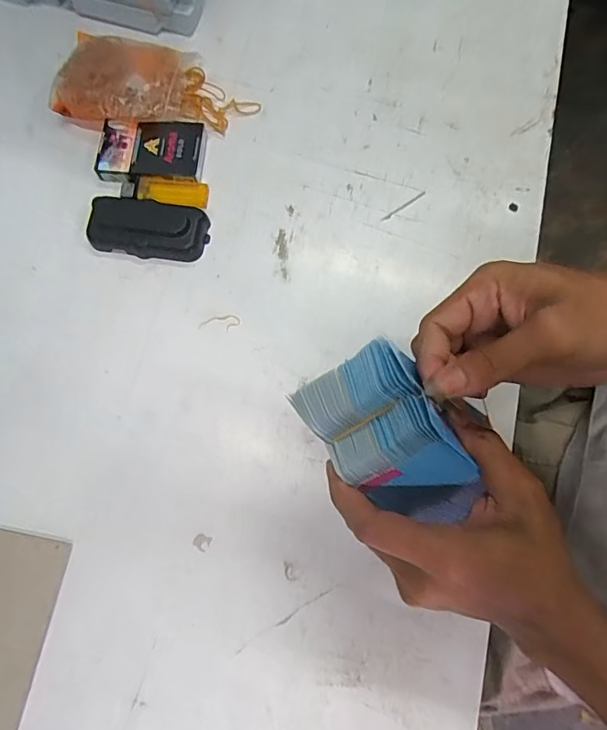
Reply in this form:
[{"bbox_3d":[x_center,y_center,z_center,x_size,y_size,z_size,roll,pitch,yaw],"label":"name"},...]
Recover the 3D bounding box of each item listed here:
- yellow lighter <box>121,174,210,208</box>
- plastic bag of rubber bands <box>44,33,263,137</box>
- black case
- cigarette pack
[{"bbox_3d":[-0.134,-0.168,0.460,0.081,0.015,0.028,7,75,3],"label":"yellow lighter"},{"bbox_3d":[-0.147,-0.280,0.477,0.184,0.039,0.101,10,75,4],"label":"plastic bag of rubber bands"},{"bbox_3d":[-0.145,-0.129,0.443,0.107,0.022,0.054,9,75,4],"label":"black case"},{"bbox_3d":[-0.148,-0.209,0.460,0.099,0.021,0.062,-1,75,1],"label":"cigarette pack"}]

